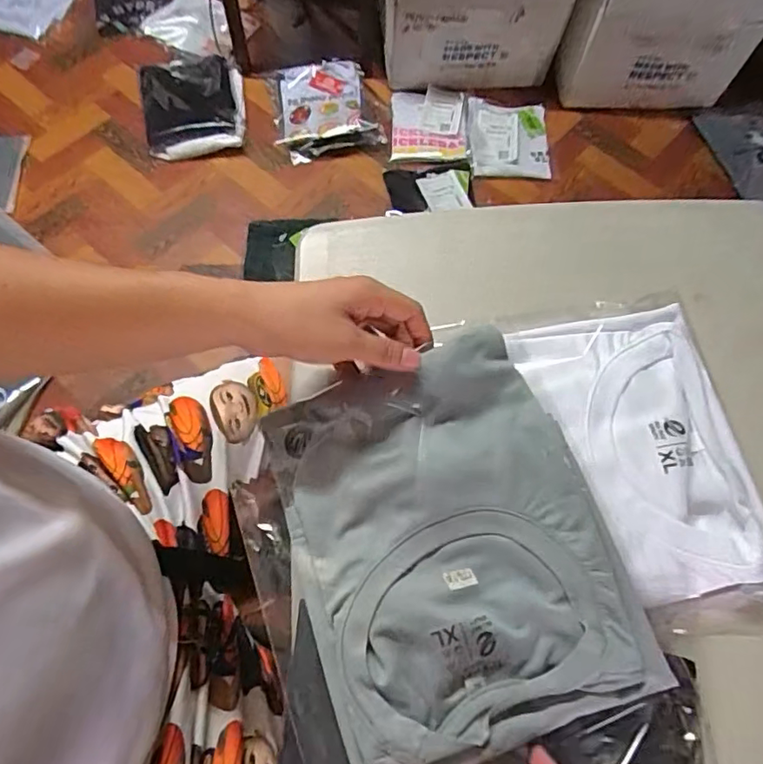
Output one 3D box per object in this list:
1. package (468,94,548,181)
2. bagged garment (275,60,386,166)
[{"bbox_3d":[0.317,-0.605,1.373,0.200,0.033,0.193,2,85,-8],"label":"package"},{"bbox_3d":[-0.140,-0.689,1.380,0.251,0.092,0.243,-9,69,-5],"label":"bagged garment"}]

